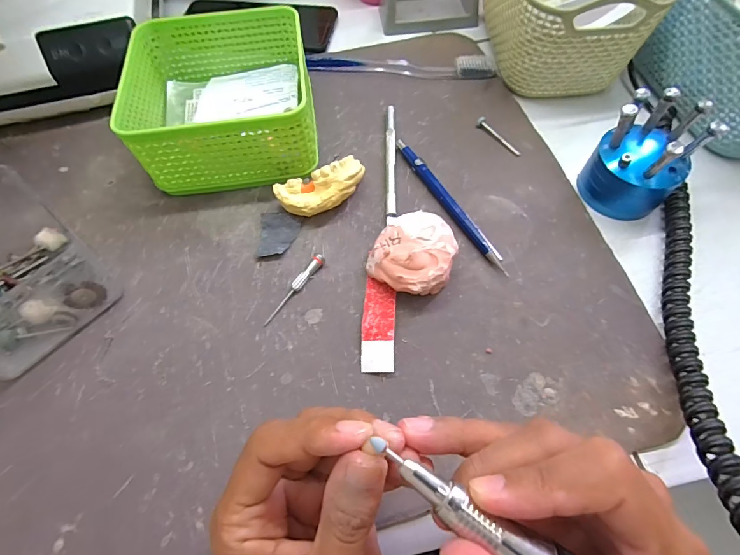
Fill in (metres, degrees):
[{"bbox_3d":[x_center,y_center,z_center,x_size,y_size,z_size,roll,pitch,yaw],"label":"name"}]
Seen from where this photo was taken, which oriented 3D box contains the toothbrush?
[{"bbox_3d":[0.028,-0.199,0.362,0.171,0.013,0.021,1,63,2],"label":"toothbrush"}]

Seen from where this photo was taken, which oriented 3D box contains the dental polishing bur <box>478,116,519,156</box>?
[{"bbox_3d":[0.107,-0.117,0.317,0.007,0.007,0.047,-33,67,-14],"label":"dental polishing bur"}]

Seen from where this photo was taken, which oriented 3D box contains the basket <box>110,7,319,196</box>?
[{"bbox_3d":[-0.112,-0.142,0.305,0.129,0.061,0.137,-8,63,-2],"label":"basket"}]

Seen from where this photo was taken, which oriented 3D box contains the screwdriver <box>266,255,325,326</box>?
[{"bbox_3d":[-0.051,0.007,0.259,0.007,0.009,0.059,34,69,17],"label":"screwdriver"}]

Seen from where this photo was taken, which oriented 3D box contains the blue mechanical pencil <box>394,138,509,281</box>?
[{"bbox_3d":[0.058,-0.056,0.287,0.010,0.011,0.134,-28,66,-12],"label":"blue mechanical pencil"}]

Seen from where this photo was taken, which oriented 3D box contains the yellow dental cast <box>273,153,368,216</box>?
[{"bbox_3d":[-0.033,-0.063,0.281,0.065,0.030,0.031,-19,64,-8],"label":"yellow dental cast"}]

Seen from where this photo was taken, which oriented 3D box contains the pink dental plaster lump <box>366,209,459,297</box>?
[{"bbox_3d":[0.028,-0.016,0.257,0.052,0.029,0.057,-1,63,1],"label":"pink dental plaster lump"}]

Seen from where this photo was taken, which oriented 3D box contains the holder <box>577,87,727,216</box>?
[{"bbox_3d":[0.188,-0.083,0.263,0.051,0.069,0.055,-1,63,1],"label":"holder"}]

